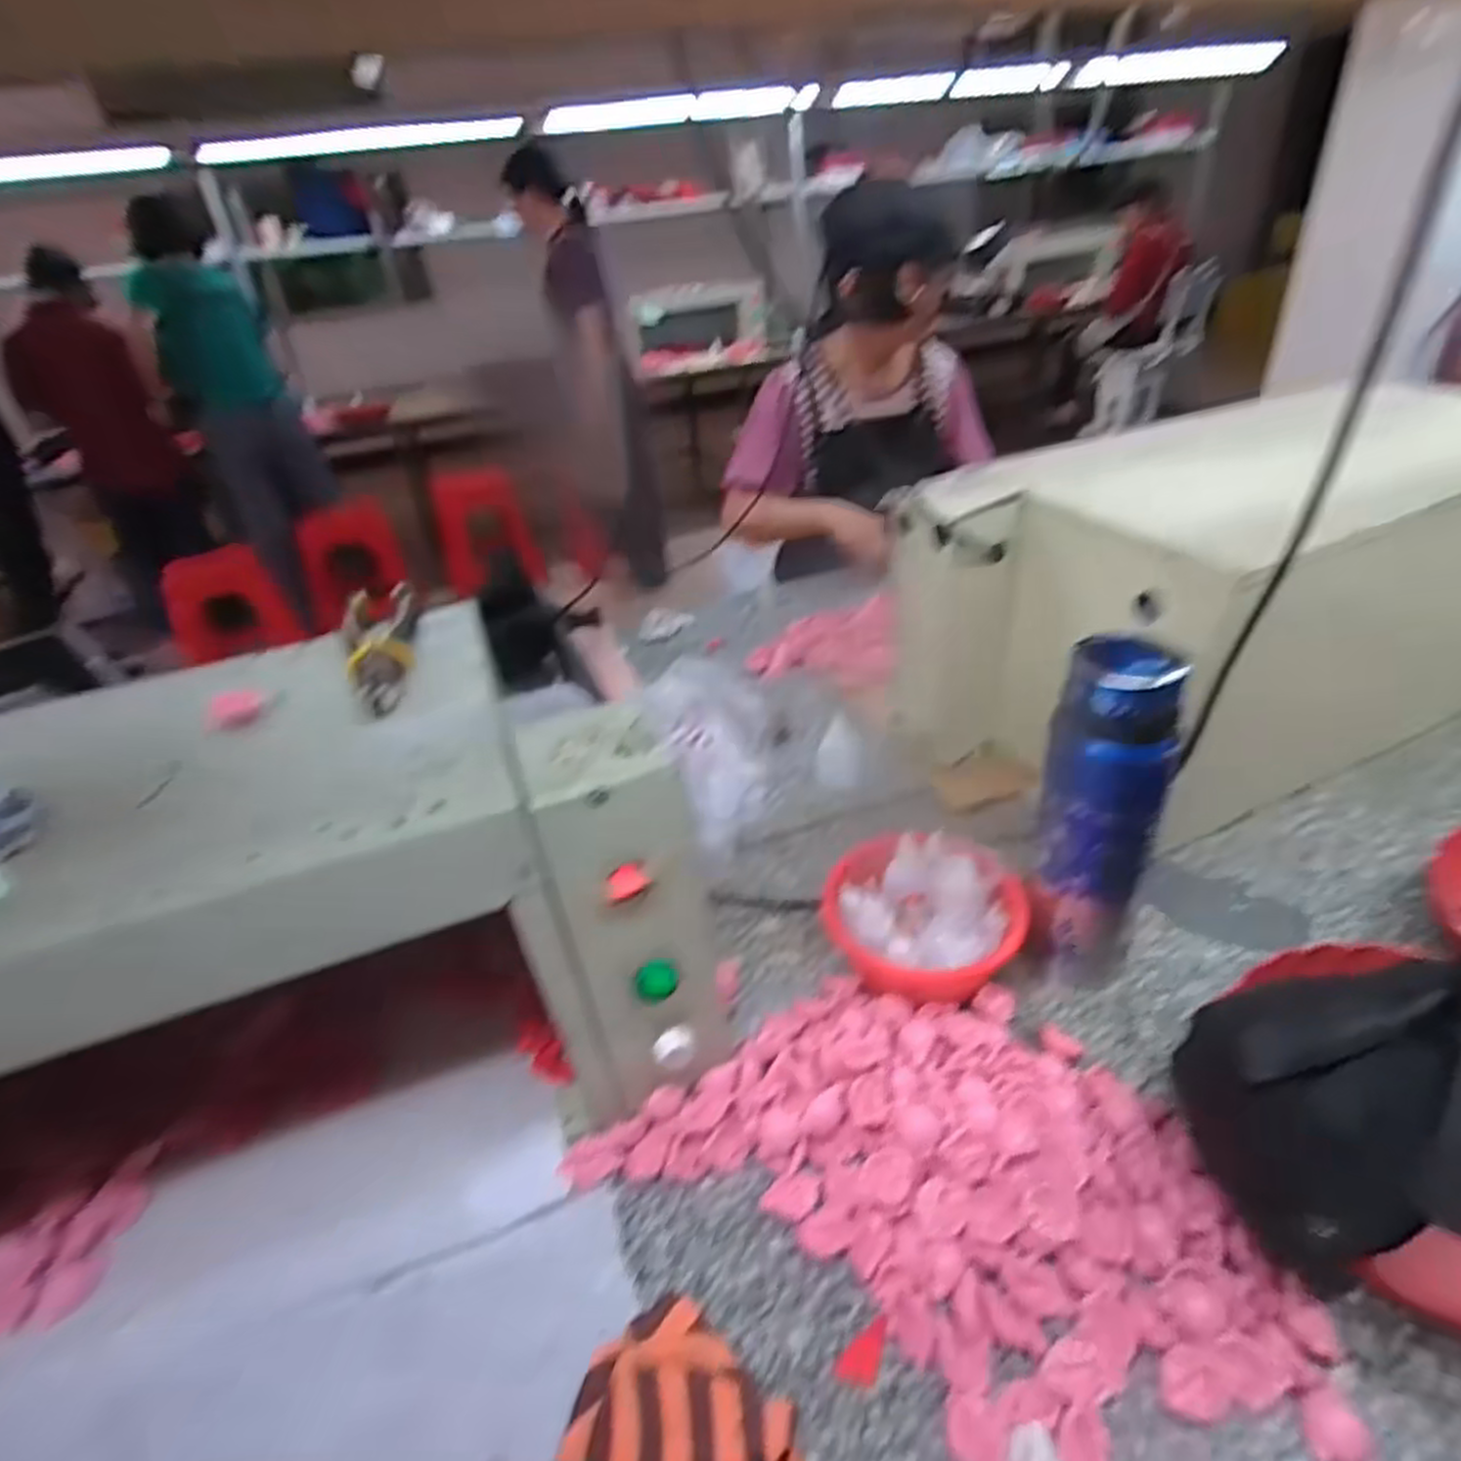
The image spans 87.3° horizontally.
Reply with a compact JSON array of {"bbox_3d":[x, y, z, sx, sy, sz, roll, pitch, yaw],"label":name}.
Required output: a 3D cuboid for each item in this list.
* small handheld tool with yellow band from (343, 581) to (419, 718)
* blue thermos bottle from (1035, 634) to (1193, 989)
[{"bbox_3d":[-0.249,-0.065,0.550,0.052,0.020,0.209,-18,35,-16],"label":"small handheld tool with yellow band"},{"bbox_3d":[0.258,0.070,0.544,0.079,0.269,0.066,13,39,27],"label":"blue thermos bottle"}]

